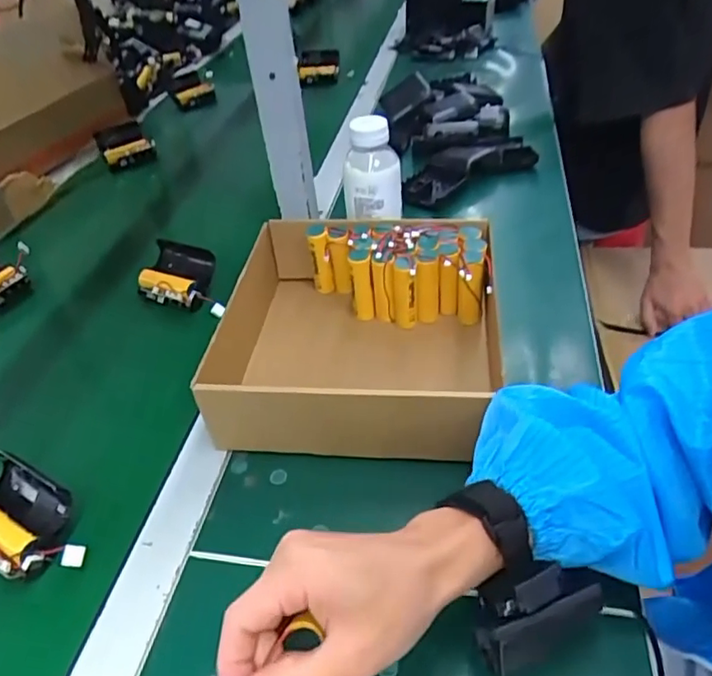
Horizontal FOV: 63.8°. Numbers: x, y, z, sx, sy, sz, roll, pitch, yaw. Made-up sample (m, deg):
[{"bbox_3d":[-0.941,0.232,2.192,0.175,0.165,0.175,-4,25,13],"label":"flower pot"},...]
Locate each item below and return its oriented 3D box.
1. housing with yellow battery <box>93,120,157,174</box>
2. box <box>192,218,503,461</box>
[{"bbox_3d":[-0.374,-0.309,0.938,0.088,0.060,0.041,-21,43,-19],"label":"housing with yellow battery"},{"bbox_3d":[0.006,-0.011,0.507,0.210,0.085,0.235,3,41,8],"label":"box"}]

